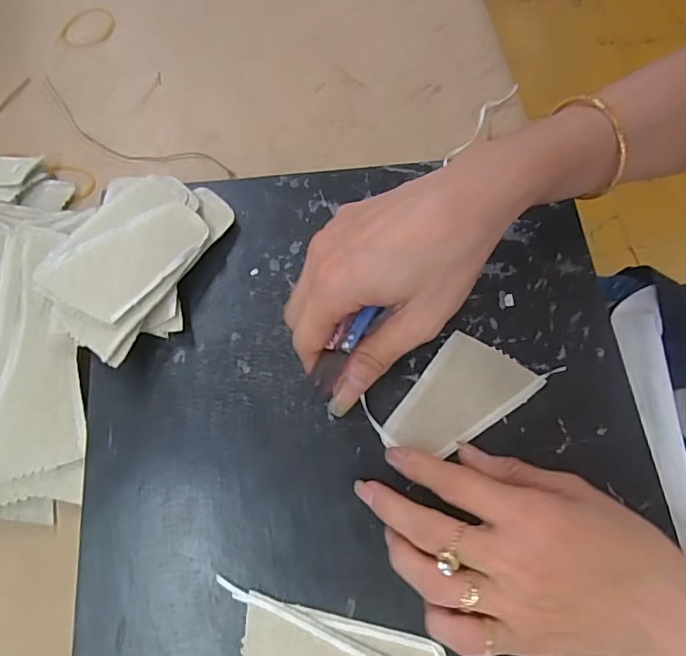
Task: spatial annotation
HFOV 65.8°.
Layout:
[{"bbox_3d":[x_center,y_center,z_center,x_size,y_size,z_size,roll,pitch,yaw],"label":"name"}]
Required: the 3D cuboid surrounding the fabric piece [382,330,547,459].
[{"bbox_3d":[0.067,0.042,0.296,0.056,0.006,0.079,35,72,11],"label":"fabric piece"}]

